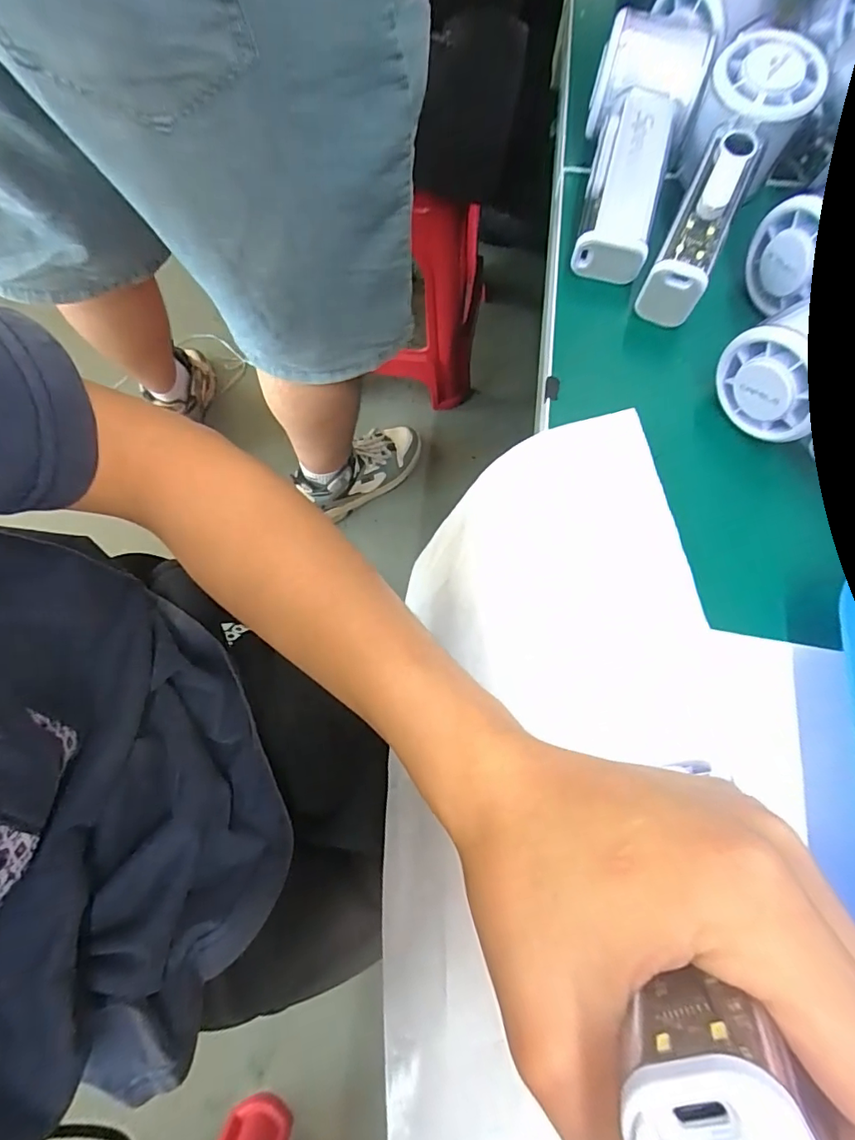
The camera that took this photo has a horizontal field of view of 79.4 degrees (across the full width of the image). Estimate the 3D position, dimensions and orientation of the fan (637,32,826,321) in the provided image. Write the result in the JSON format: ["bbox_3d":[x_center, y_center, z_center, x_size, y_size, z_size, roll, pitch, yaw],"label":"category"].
[{"bbox_3d":[0.163,-0.216,0.292,0.055,0.054,0.158,24,90,7],"label":"fan"}]

